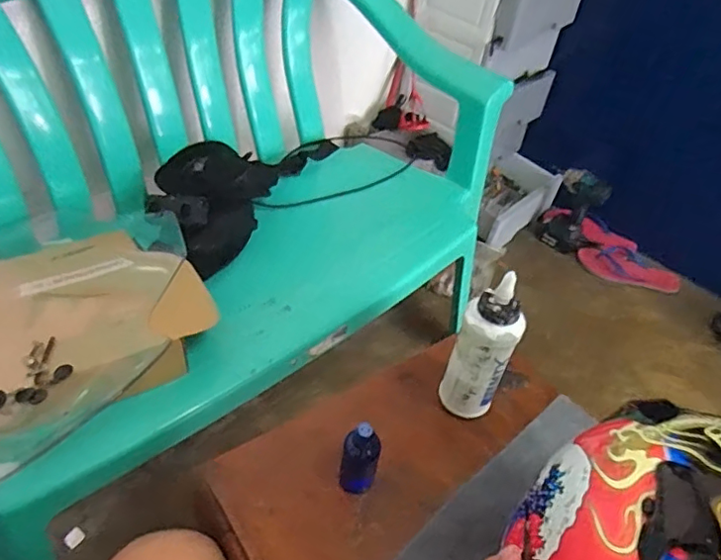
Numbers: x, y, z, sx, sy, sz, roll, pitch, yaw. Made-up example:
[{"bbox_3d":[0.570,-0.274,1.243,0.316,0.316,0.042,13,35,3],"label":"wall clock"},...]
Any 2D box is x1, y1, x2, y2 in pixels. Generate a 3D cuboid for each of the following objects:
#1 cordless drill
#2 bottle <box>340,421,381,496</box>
[{"bbox_3d":[0.593,-0.189,1.570,0.063,0.220,0.125,-27,54,-30],"label":"cordless drill"},{"bbox_3d":[-0.001,0.178,0.547,0.034,0.091,0.029,9,45,2],"label":"bottle"}]

